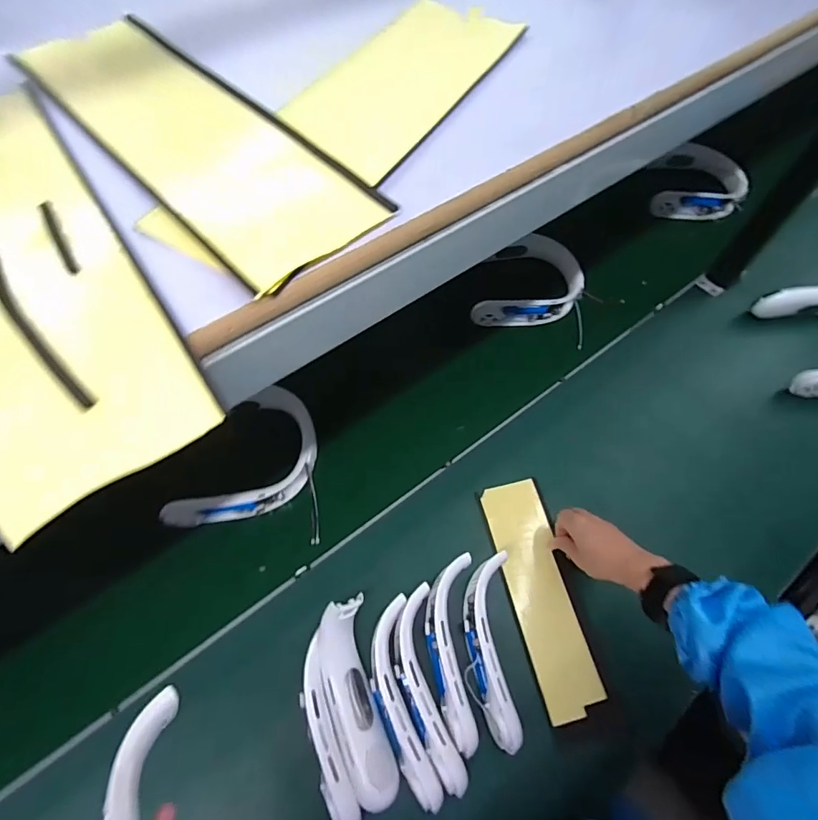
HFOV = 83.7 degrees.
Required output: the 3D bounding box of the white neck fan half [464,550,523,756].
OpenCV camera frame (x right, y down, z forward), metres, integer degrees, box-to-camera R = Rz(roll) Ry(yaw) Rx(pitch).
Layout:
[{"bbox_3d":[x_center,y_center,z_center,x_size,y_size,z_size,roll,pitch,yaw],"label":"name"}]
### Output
[{"bbox_3d":[0.091,0.273,0.530,0.056,0.050,0.201,2,62,-1],"label":"white neck fan half"}]

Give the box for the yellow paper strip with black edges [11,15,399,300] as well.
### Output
[{"bbox_3d":[-0.129,-0.165,0.268,0.089,0.007,0.273,-39,68,-20],"label":"yellow paper strip with black edges"}]

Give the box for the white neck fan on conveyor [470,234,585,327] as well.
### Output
[{"bbox_3d":[0.204,-0.224,0.804,0.199,0.049,0.164,-2,62,-3],"label":"white neck fan on conveyor"}]

